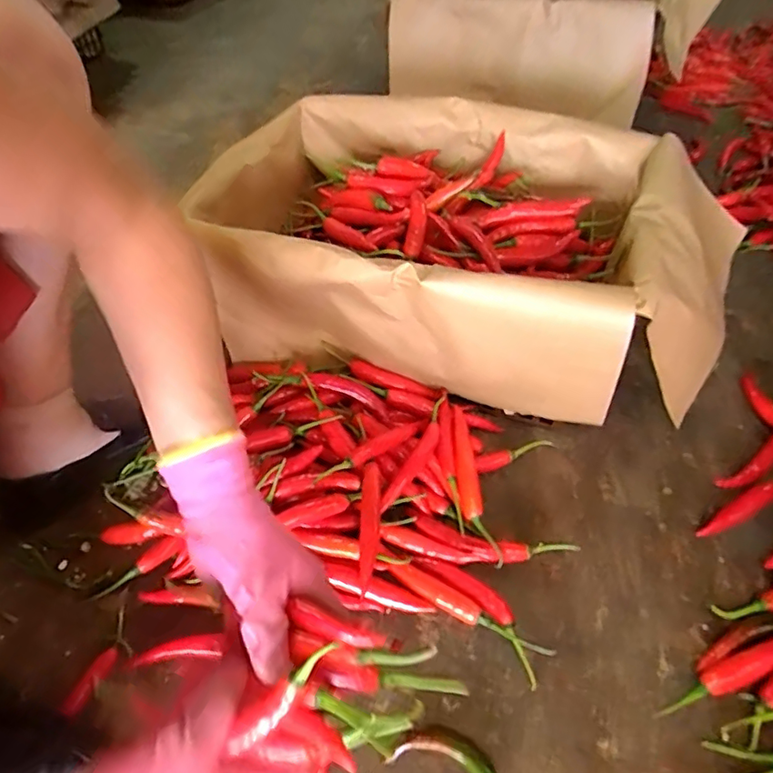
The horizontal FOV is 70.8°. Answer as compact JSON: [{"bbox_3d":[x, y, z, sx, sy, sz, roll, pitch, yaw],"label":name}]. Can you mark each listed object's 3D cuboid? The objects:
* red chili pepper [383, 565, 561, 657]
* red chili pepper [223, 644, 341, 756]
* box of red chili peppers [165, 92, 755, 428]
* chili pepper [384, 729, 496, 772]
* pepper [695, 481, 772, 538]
[{"bbox_3d":[0.071,0.201,0.489,0.154,0.020,0.020,25,56,23],"label":"red chili pepper"},{"bbox_3d":[-0.056,0.173,0.309,0.078,0.018,0.017,-48,58,3],"label":"red chili pepper"},{"bbox_3d":[0.079,-0.153,0.623,0.514,0.182,0.315,14,51,15],"label":"box of red chili peppers"},{"bbox_3d":[0.047,0.290,0.423,0.086,0.017,0.032,13,53,15],"label":"chili pepper"},{"bbox_3d":[0.354,0.123,0.544,0.100,0.020,0.019,-25,53,-16],"label":"pepper"}]

